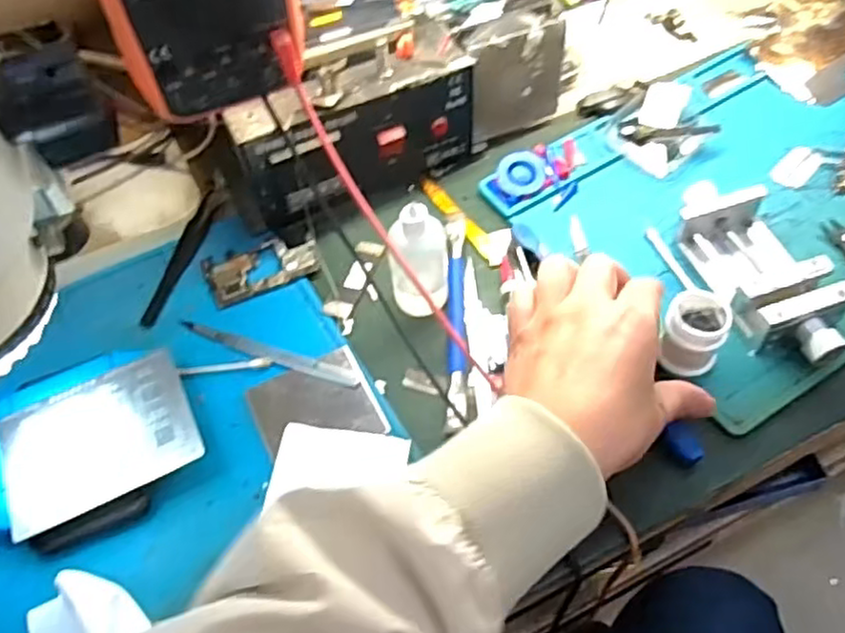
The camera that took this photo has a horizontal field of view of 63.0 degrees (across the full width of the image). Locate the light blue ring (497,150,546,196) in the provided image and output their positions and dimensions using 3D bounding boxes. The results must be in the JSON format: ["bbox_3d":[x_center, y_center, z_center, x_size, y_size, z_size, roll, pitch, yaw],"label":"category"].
[{"bbox_3d":[0.072,-0.103,0.498,0.034,0.006,0.034,0,80,-1],"label":"light blue ring"}]

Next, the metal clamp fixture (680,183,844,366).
[{"bbox_3d":[0.208,-0.030,0.426,0.060,0.032,0.137,-12,55,-5],"label":"metal clamp fixture"}]

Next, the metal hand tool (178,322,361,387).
[{"bbox_3d":[-0.096,0.021,0.430,0.124,0.005,0.013,17,58,15],"label":"metal hand tool"}]

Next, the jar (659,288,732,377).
[{"bbox_3d":[0.159,0.007,0.400,0.034,0.038,0.042,26,61,21],"label":"jar"}]

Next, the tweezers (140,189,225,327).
[{"bbox_3d":[-0.166,-0.047,0.476,0.013,0.016,0.121,11,56,11],"label":"tweezers"}]

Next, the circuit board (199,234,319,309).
[{"bbox_3d":[-0.109,-0.035,0.471,0.075,0.005,0.040,-22,56,-11],"label":"circuit board"}]

